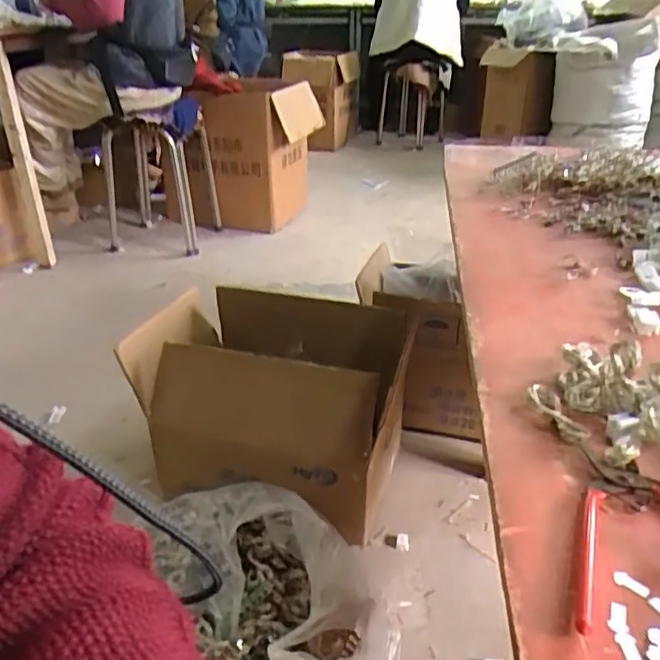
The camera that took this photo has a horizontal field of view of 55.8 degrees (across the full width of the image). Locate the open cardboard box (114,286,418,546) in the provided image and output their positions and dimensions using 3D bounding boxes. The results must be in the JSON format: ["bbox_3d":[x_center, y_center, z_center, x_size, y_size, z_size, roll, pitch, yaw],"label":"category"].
[{"bbox_3d":[-0.089,0.133,1.133,0.438,0.305,0.337,7,29,15],"label":"open cardboard box"}]

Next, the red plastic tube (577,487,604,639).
[{"bbox_3d":[0.141,0.122,0.342,0.010,0.009,0.107,12,30,22],"label":"red plastic tube"}]

